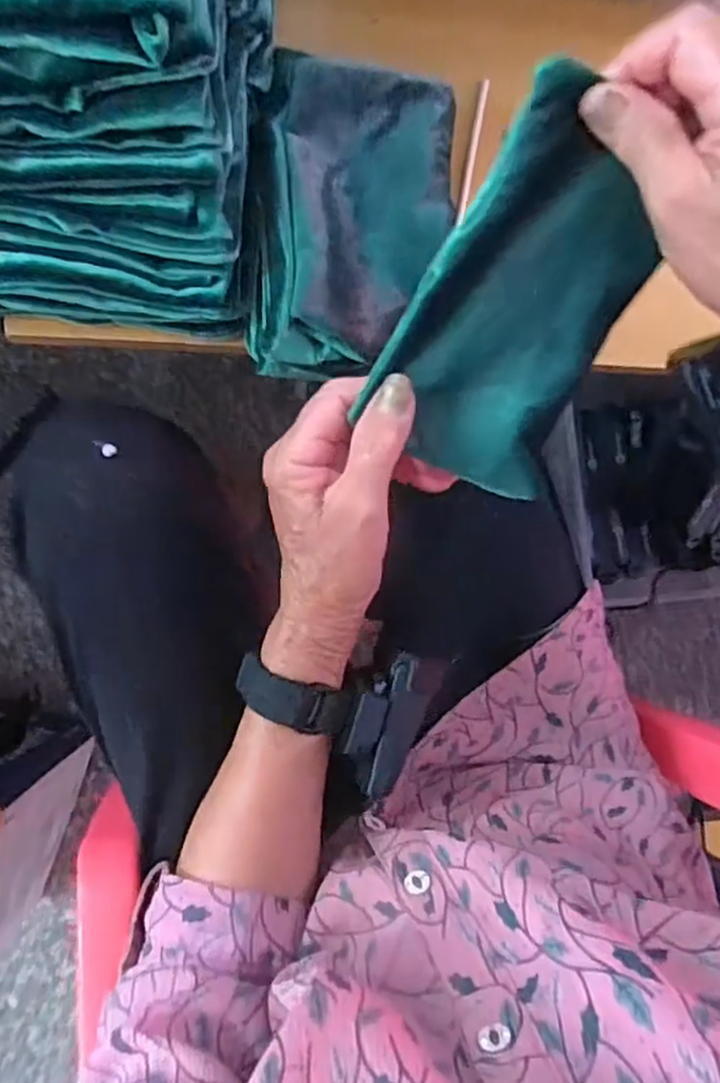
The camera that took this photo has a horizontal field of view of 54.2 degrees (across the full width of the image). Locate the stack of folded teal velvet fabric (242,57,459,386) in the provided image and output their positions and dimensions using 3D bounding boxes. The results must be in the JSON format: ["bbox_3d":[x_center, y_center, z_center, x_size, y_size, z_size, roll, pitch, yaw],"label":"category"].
[{"bbox_3d":[-0.005,-0.171,0.384,0.107,0.039,0.162,1,85,-9],"label":"stack of folded teal velvet fabric"}]

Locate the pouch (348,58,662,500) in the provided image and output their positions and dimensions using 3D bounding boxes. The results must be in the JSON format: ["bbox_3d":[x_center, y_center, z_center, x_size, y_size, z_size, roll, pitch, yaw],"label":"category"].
[{"bbox_3d":[0.073,-0.106,0.312,0.087,0.027,0.158,28,101,-6],"label":"pouch"}]

